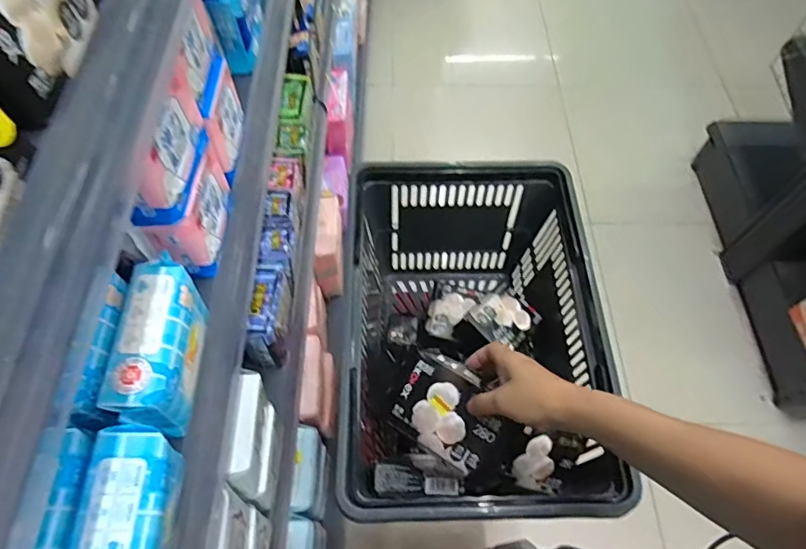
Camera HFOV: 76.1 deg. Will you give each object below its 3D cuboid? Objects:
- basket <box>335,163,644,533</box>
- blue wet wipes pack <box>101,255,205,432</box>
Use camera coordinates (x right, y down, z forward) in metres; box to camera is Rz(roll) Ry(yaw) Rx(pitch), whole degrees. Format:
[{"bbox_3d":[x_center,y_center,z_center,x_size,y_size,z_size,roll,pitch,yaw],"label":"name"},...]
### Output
[{"bbox_3d":[0.084,0.089,0.706,0.310,0.291,0.447,0,60,-2],"label":"basket"},{"bbox_3d":[-0.189,0.055,0.397,0.049,0.066,0.119,-1,60,-3],"label":"blue wet wipes pack"}]

